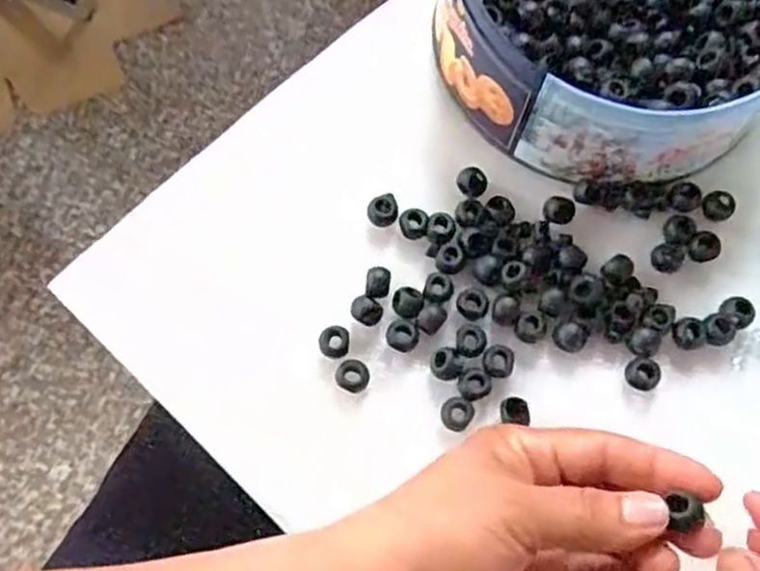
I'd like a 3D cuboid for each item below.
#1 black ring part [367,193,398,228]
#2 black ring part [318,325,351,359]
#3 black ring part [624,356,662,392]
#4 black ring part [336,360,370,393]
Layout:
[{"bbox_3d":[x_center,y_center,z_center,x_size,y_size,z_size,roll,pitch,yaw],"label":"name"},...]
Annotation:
[{"bbox_3d":[0.001,-0.038,0.371,0.015,0.007,0.016,0,70,0],"label":"black ring part"},{"bbox_3d":[-0.022,0.027,0.349,0.015,0.008,0.014,0,70,0],"label":"black ring part"},{"bbox_3d":[0.124,0.041,0.343,0.015,0.011,0.014,8,70,3],"label":"black ring part"},{"bbox_3d":[-0.013,0.043,0.345,0.016,0.011,0.014,-12,70,-4],"label":"black ring part"}]

